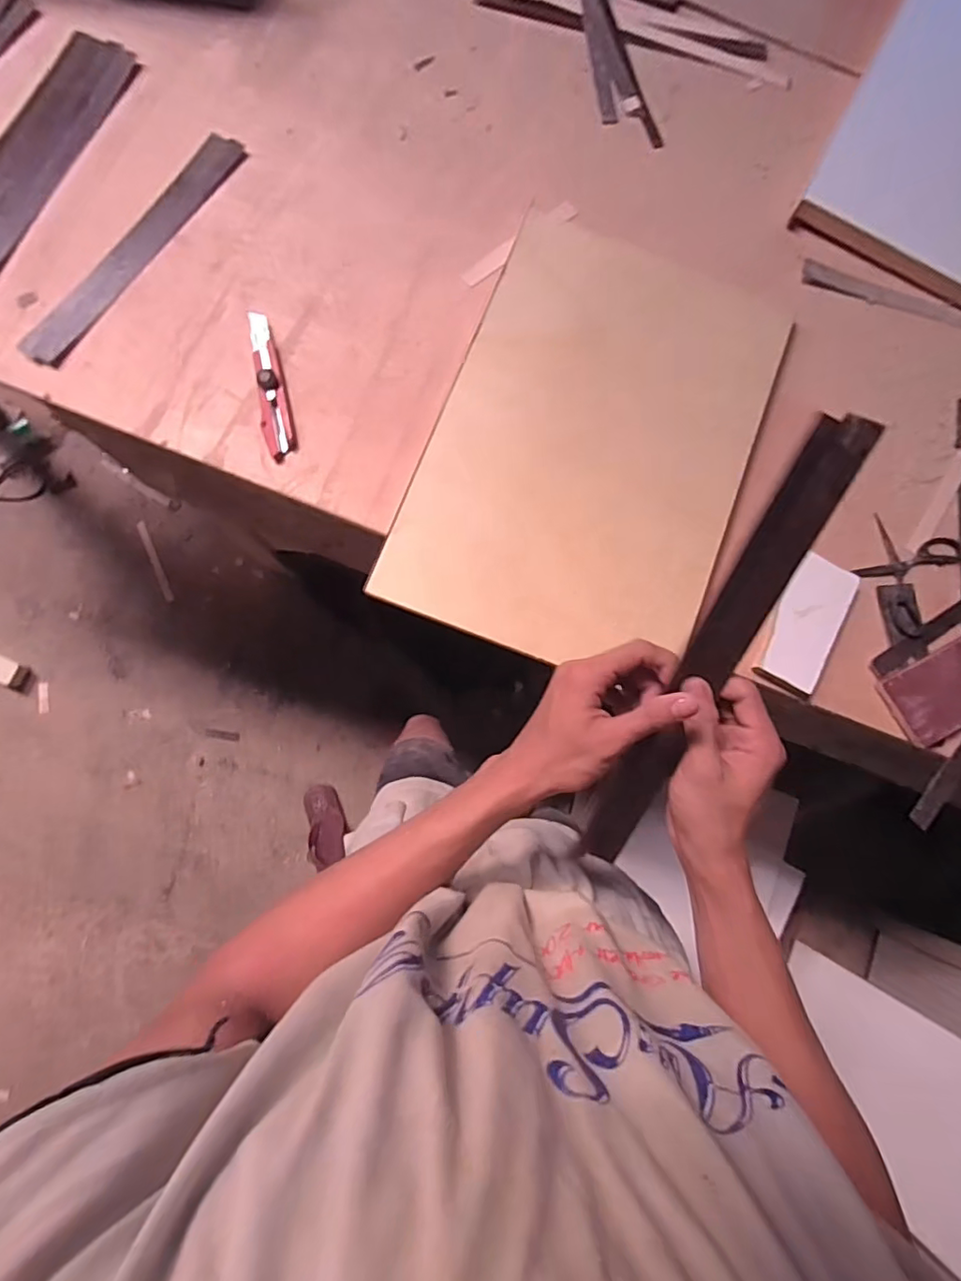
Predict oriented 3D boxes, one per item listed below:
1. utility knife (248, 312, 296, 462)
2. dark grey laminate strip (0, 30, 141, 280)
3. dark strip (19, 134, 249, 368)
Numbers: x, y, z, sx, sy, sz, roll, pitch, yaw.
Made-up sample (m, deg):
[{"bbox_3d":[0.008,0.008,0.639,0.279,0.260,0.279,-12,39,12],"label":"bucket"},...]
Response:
[{"bbox_3d":[-0.232,-0.285,0.612,0.029,0.018,0.173,-11,83,-5],"label":"utility knife"},{"bbox_3d":[-0.510,-0.558,0.645,0.101,0.006,0.340,26,81,0],"label":"dark grey laminate strip"},{"bbox_3d":[-0.388,-0.446,0.630,0.050,0.011,0.340,34,81,1],"label":"dark strip"}]

